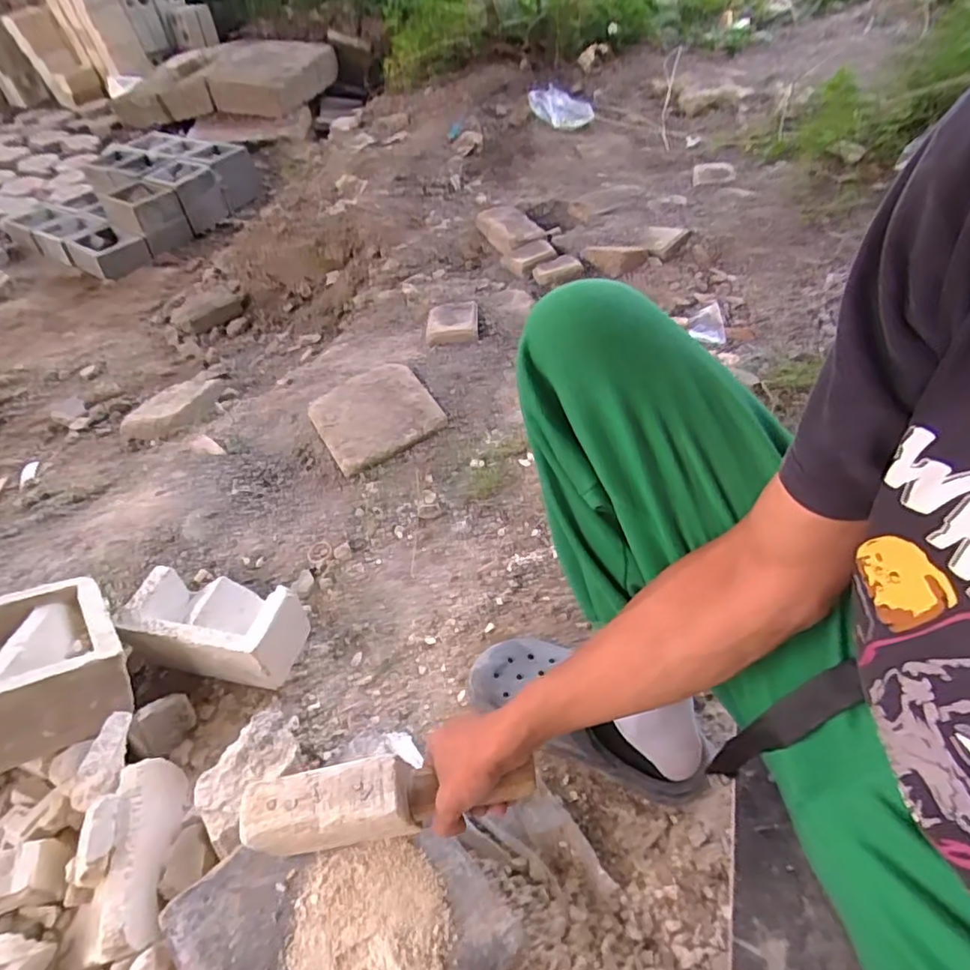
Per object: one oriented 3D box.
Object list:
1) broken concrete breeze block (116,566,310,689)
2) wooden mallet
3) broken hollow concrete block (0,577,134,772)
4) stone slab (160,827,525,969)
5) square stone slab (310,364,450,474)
[{"bbox_3d":[-0.350,0.185,0.759,0.208,0.097,0.108,8,49,12],"label":"broken concrete breeze block"},{"bbox_3d":[-0.081,0.270,0.491,0.245,0.049,0.063,-5,50,-6],"label":"wooden mallet"},{"bbox_3d":[-0.550,0.221,0.671,0.201,0.115,0.197,-16,30,-40],"label":"broken hollow concrete block"},{"bbox_3d":[-0.128,0.394,0.513,0.242,0.025,0.233,-35,54,-24],"label":"stone slab"},{"bbox_3d":[-0.198,-0.135,1.019,0.201,0.037,0.205,-27,51,-19],"label":"square stone slab"}]

